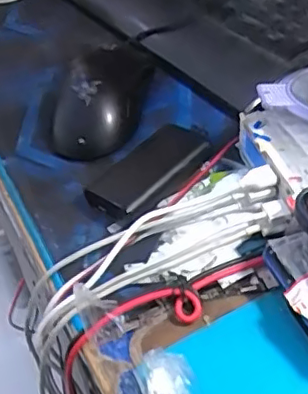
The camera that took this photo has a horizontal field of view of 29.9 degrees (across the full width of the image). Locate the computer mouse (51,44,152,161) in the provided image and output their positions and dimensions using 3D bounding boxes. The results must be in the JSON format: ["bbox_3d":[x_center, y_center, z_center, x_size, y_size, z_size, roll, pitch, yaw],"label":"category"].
[{"bbox_3d":[-0.040,-0.085,0.458,0.060,0.034,0.118,7,47,12],"label":"computer mouse"}]

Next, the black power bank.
[{"bbox_3d":[-0.002,-0.017,0.394,0.045,0.017,0.088,31,56,30],"label":"black power bank"}]

